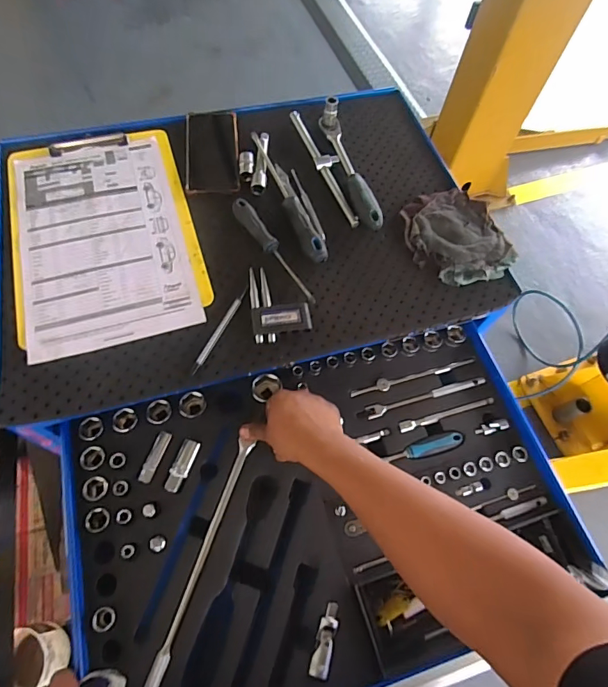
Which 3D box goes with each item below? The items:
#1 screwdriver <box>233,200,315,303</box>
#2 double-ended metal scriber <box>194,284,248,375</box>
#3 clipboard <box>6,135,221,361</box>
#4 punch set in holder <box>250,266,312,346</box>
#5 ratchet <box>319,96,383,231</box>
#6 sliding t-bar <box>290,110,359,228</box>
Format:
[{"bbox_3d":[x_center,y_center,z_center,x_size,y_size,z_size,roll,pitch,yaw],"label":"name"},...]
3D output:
[{"bbox_3d":[-0.042,-0.130,0.593,0.024,0.023,0.186,-31,68,-18],"label":"screwdriver"},{"bbox_3d":[-0.105,-0.019,0.545,0.011,0.006,0.133,24,63,9],"label":"double-ended metal scriber"},{"bbox_3d":[-0.277,-0.158,0.605,0.237,0.018,0.357,-16,64,-11],"label":"clipboard"},{"bbox_3d":[-0.032,-0.054,0.563,0.073,0.010,0.111,-5,63,-6],"label":"punch set in holder"},{"bbox_3d":[0.073,-0.276,0.657,0.035,0.049,0.235,-14,64,-11],"label":"ratchet"},{"bbox_3d":[0.037,-0.279,0.675,0.036,0.021,0.240,-18,65,-12],"label":"sliding t-bar"}]

